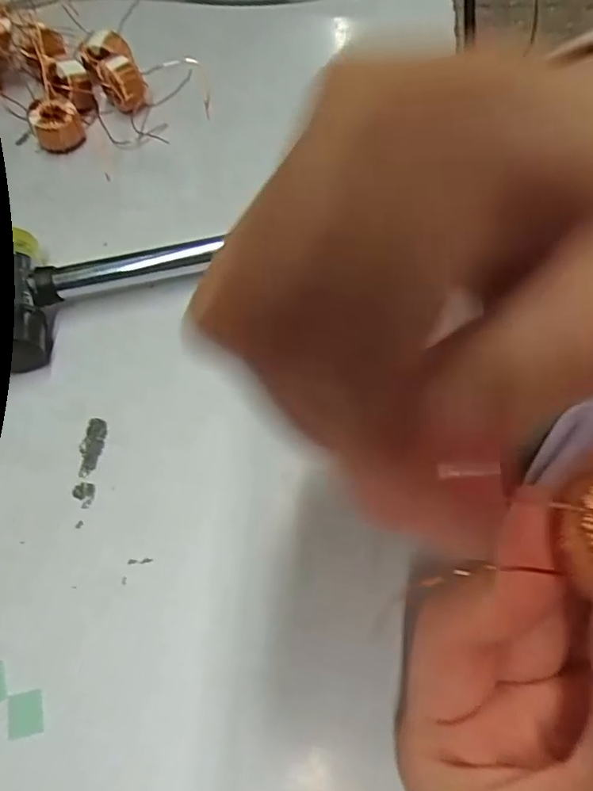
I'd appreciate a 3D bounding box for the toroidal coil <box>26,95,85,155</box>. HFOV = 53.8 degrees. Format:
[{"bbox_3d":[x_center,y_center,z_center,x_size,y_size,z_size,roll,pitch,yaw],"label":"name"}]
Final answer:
[{"bbox_3d":[-0.118,-0.132,0.287,0.023,0.019,0.020,-20,62,-8],"label":"toroidal coil"}]

